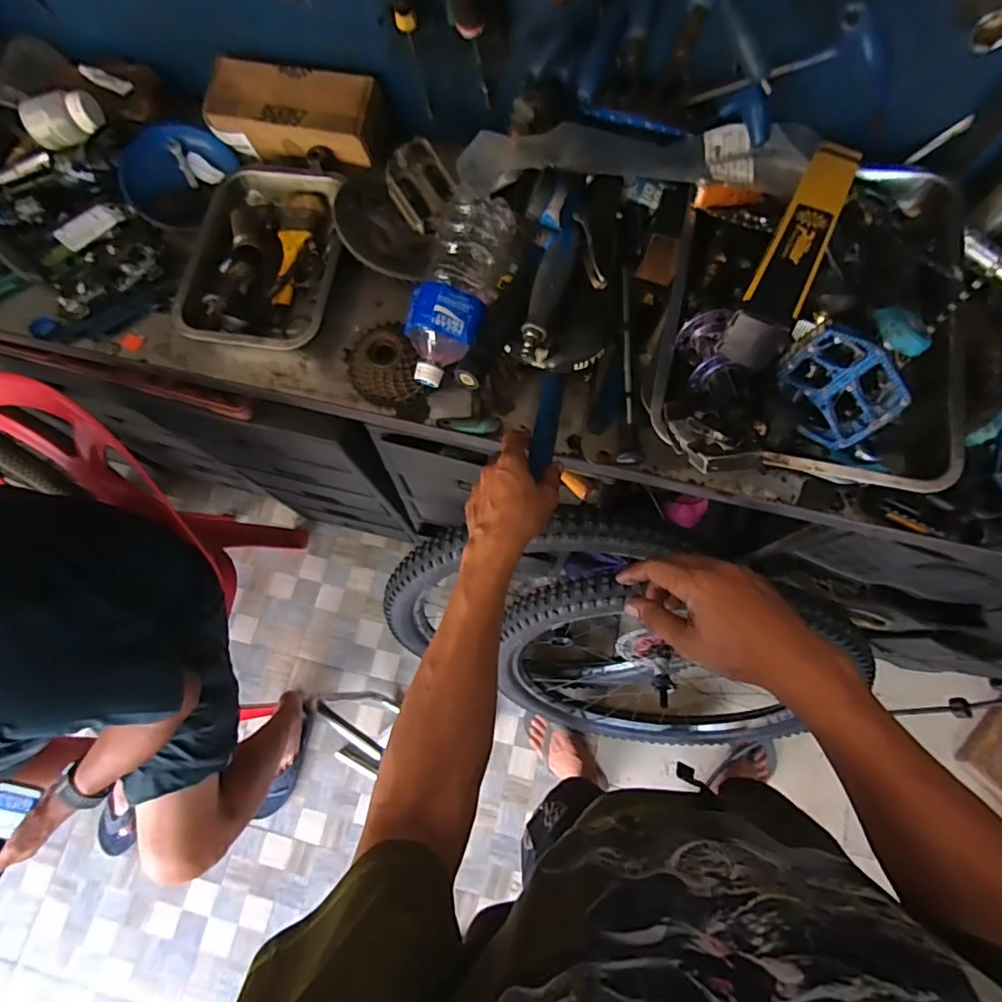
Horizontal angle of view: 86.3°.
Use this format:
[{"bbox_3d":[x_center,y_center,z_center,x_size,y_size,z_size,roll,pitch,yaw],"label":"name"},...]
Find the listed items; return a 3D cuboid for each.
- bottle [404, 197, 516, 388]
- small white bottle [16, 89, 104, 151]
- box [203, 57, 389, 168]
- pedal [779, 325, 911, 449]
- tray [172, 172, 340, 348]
[{"bbox_3d":[-0.052,-0.244,0.608,0.088,0.073,0.227,14,75,6],"label":"bottle"},{"bbox_3d":[-0.546,-0.477,0.663,0.089,0.040,0.051,-15,75,-2],"label":"small white bottle"},{"bbox_3d":[-0.263,-0.502,0.695,0.228,0.073,0.087,12,75,5],"label":"box"},{"bbox_3d":[0.318,-0.106,0.504,0.022,0.096,0.099,-28,77,-38],"label":"pedal"},{"bbox_3d":[-0.291,-0.315,0.679,0.183,0.049,0.269,7,75,4],"label":"tray"}]

